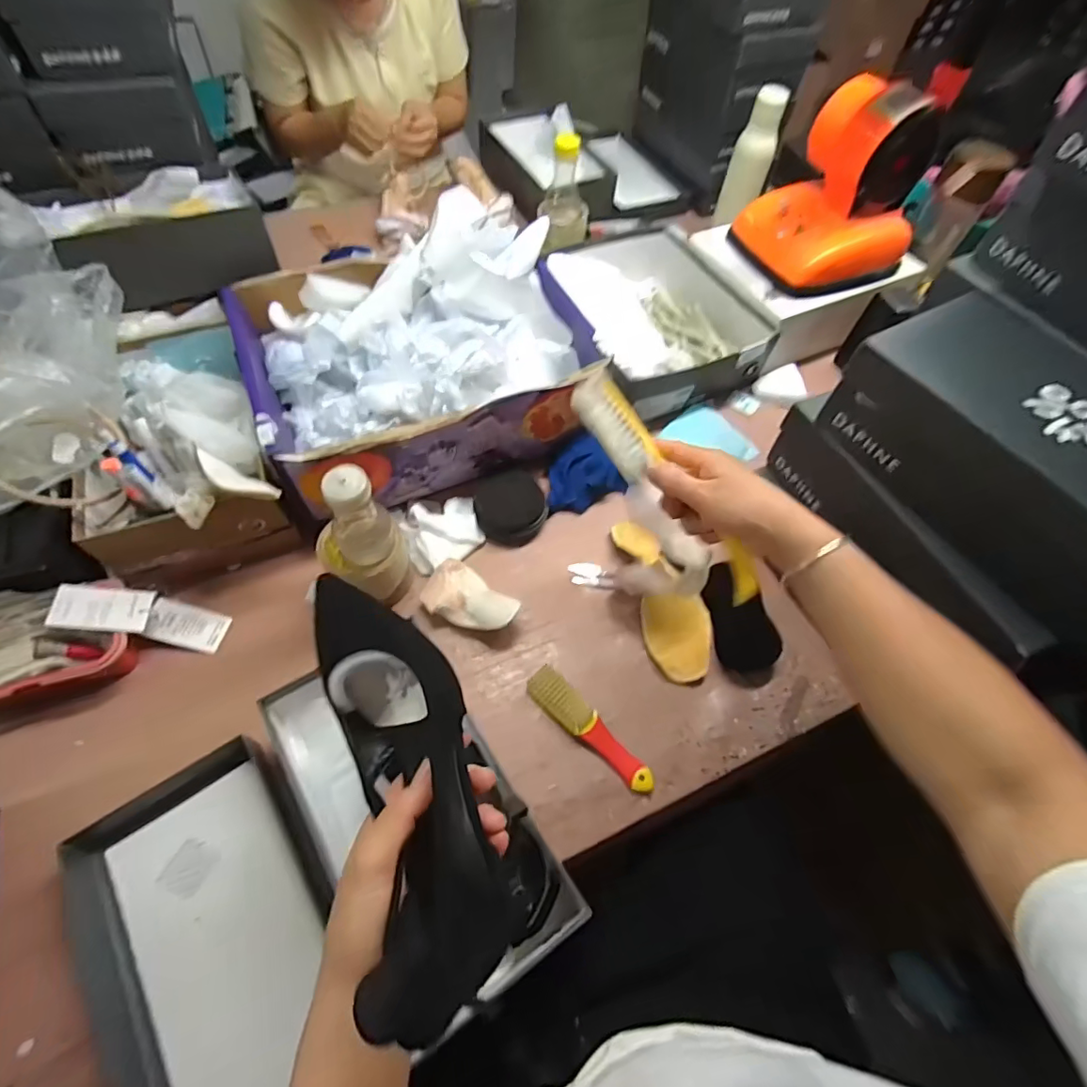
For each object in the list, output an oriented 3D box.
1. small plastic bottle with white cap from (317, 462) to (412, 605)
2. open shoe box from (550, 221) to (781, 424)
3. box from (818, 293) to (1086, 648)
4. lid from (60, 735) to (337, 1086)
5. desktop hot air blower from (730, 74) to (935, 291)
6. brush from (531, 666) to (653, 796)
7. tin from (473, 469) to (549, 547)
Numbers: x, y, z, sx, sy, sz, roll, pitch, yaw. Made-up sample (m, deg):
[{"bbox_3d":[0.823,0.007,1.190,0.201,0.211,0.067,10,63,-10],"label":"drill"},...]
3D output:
[{"bbox_3d":[-0.192,-0.005,0.558,0.085,0.182,0.077,-21,63,-14],"label":"small plastic bottle with white cap"},{"bbox_3d":[0.160,-0.348,0.827,0.264,0.090,0.323,-18,62,-13],"label":"open shoe box"},{"bbox_3d":[0.415,-0.072,0.464,0.161,0.103,0.291,-30,66,-19],"label":"box"},{"bbox_3d":[-0.273,0.340,0.452,0.171,0.052,0.314,-32,66,-19],"label":"lid"},{"bbox_3d":[0.412,-0.493,0.739,0.200,0.197,0.165,-16,62,-12],"label":"desktop hot air blower"},{"bbox_3d":[0.048,0.193,0.556,0.157,0.027,0.034,40,66,19],"label":"brush"},{"bbox_3d":[-0.042,-0.050,0.684,0.087,0.033,0.106,-10,61,-9],"label":"tin"}]

